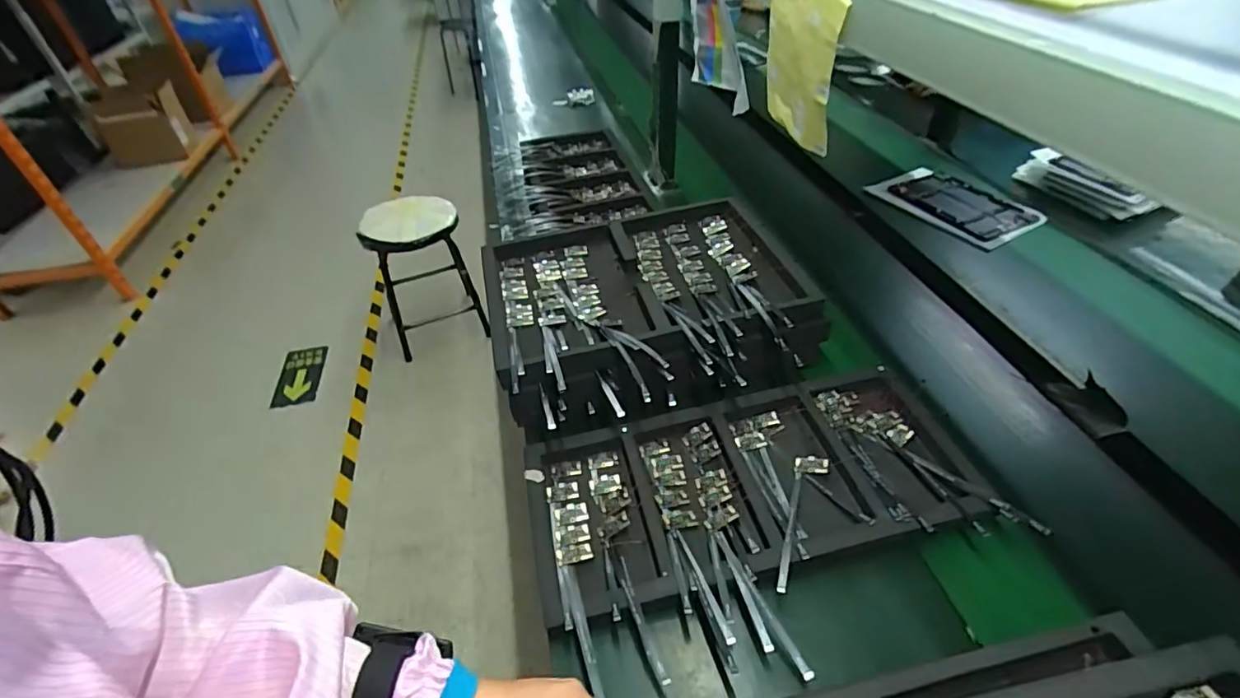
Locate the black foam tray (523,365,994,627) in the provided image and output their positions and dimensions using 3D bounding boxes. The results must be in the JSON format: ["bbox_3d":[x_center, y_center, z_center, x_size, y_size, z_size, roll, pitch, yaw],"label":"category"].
[{"bbox_3d":[0.145,0.152,0.636,0.485,0.045,0.222,-10,42,-10],"label":"black foam tray"}]

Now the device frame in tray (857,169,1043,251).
[{"bbox_3d":[0.702,-0.307,1.160,0.215,0.015,0.302,-23,46,-20],"label":"device frame in tray"}]

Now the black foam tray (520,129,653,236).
[{"bbox_3d":[-0.083,-0.359,1.139,0.220,0.029,0.427,-10,43,-7],"label":"black foam tray"}]

